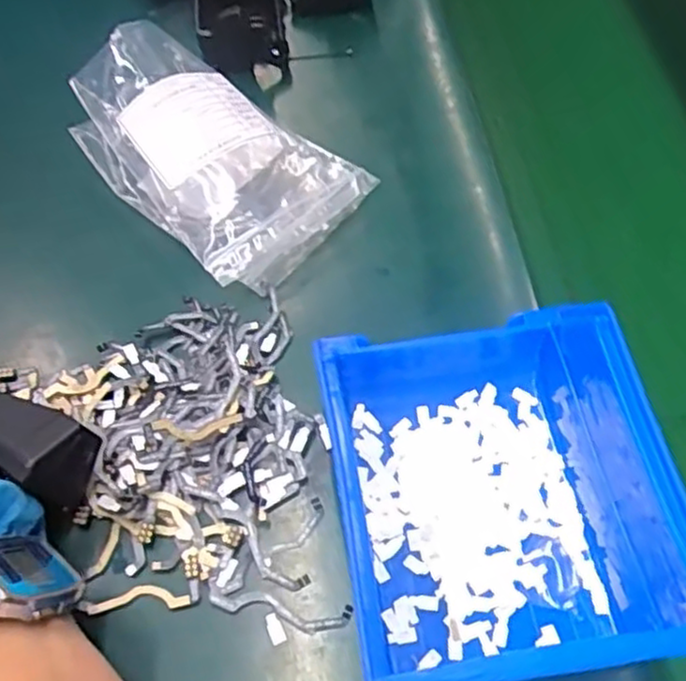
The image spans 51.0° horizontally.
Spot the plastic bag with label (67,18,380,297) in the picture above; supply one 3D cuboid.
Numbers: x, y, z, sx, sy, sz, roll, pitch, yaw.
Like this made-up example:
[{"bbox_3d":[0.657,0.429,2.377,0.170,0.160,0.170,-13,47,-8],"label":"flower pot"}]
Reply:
[{"bbox_3d":[-0.067,-0.104,0.373,0.149,0.052,0.103,40,65,22],"label":"plastic bag with label"}]

